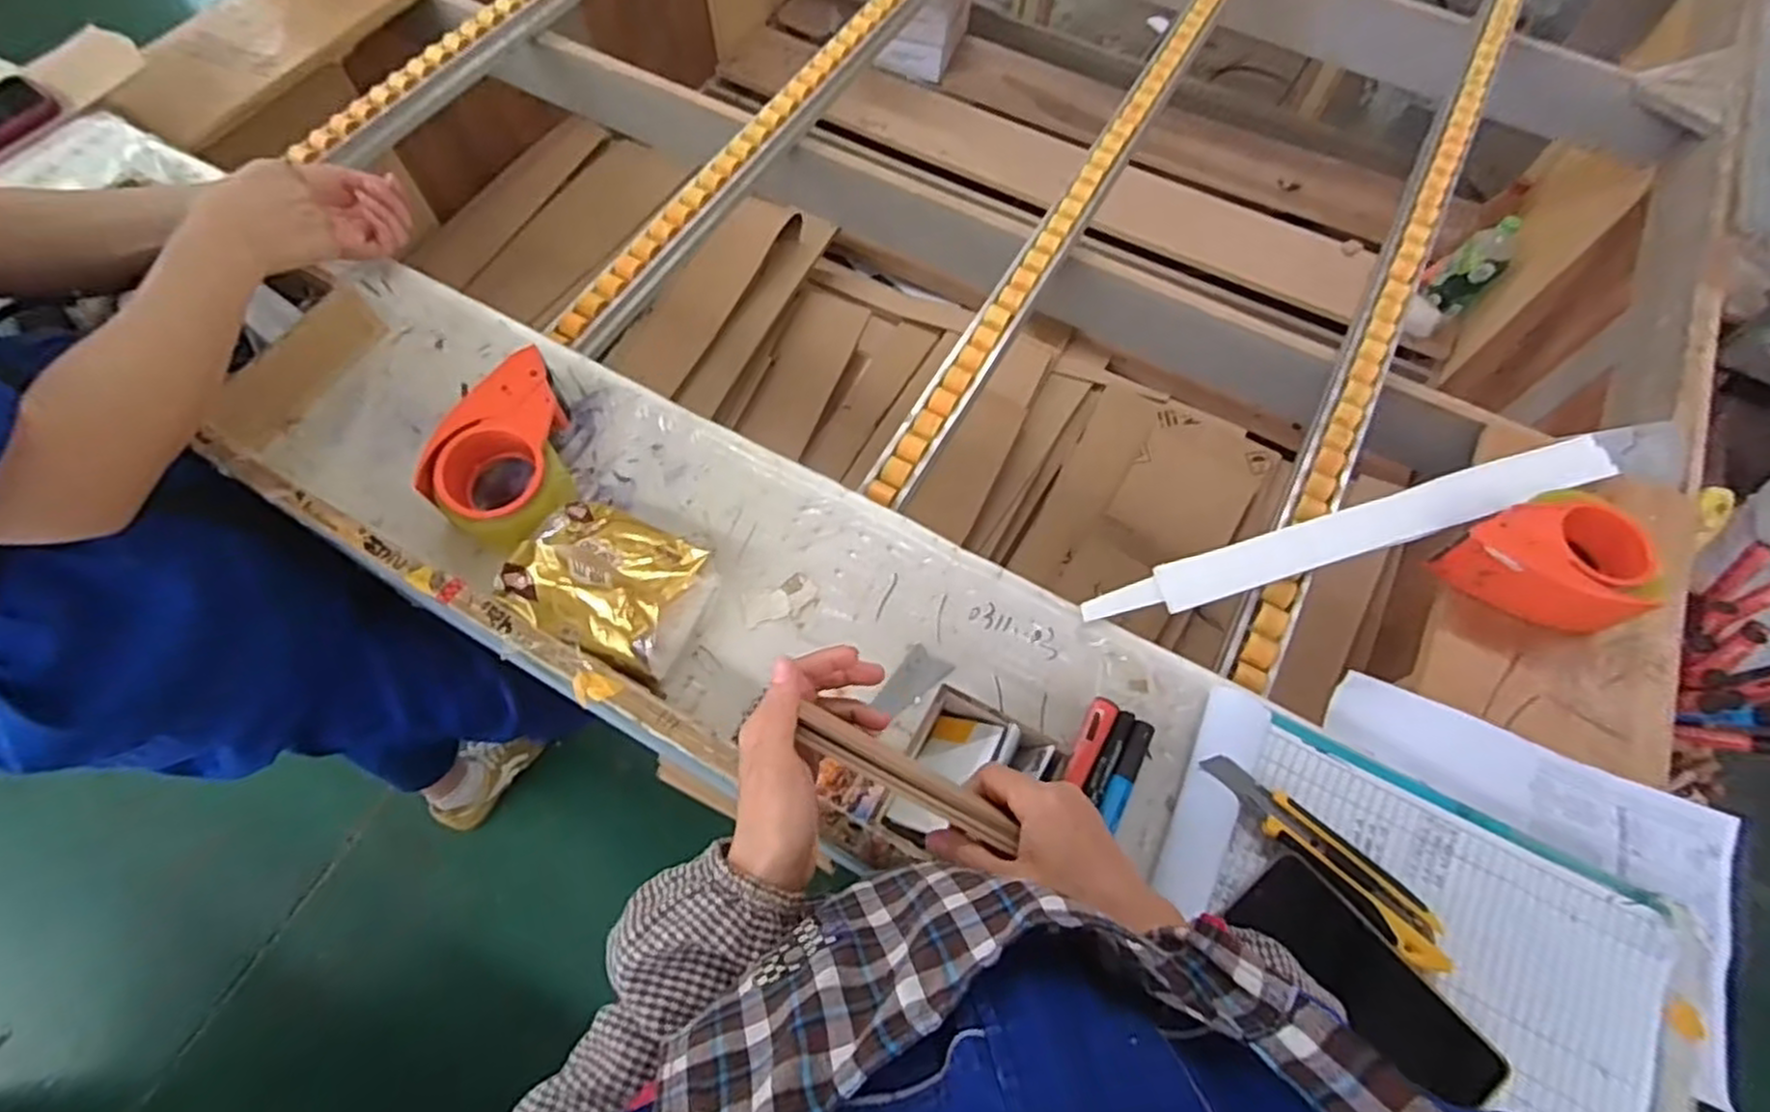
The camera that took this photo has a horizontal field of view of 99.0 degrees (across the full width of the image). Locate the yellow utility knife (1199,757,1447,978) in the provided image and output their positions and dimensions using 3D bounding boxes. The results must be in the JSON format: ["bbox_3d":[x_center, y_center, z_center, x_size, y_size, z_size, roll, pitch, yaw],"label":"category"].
[{"bbox_3d":[0.302,0.203,0.517,0.035,0.013,0.178,-38,71,-18],"label":"yellow utility knife"}]

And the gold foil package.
[{"bbox_3d":[-0.215,0.019,0.582,0.138,0.054,0.107,23,65,9],"label":"gold foil package"}]

